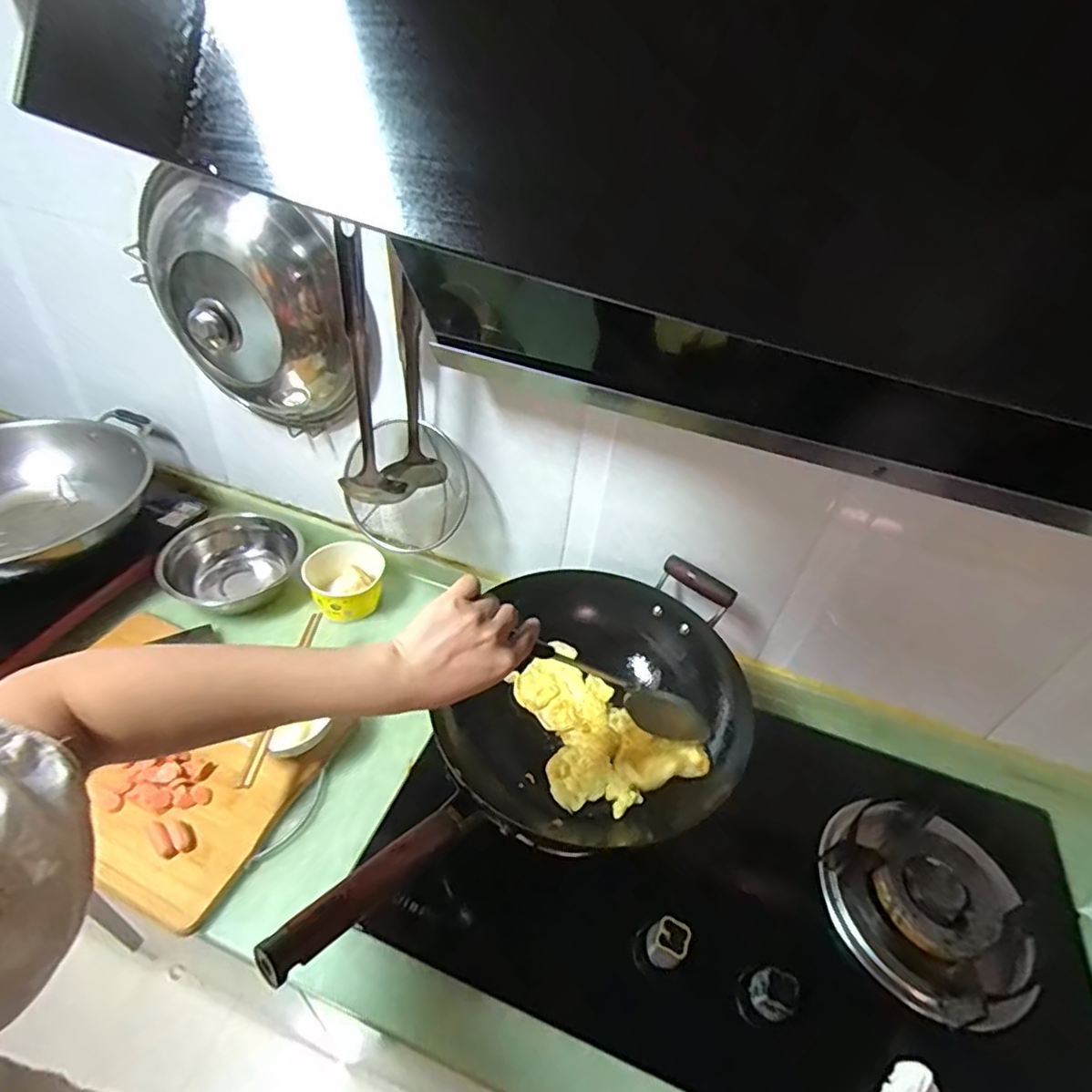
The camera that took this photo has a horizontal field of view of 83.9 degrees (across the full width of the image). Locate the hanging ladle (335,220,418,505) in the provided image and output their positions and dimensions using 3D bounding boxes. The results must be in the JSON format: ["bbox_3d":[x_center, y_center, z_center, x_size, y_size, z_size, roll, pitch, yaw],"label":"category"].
[{"bbox_3d":[-0.201,-0.174,0.668,0.070,0.316,0.049,-25,50,-30],"label":"hanging ladle"}]

